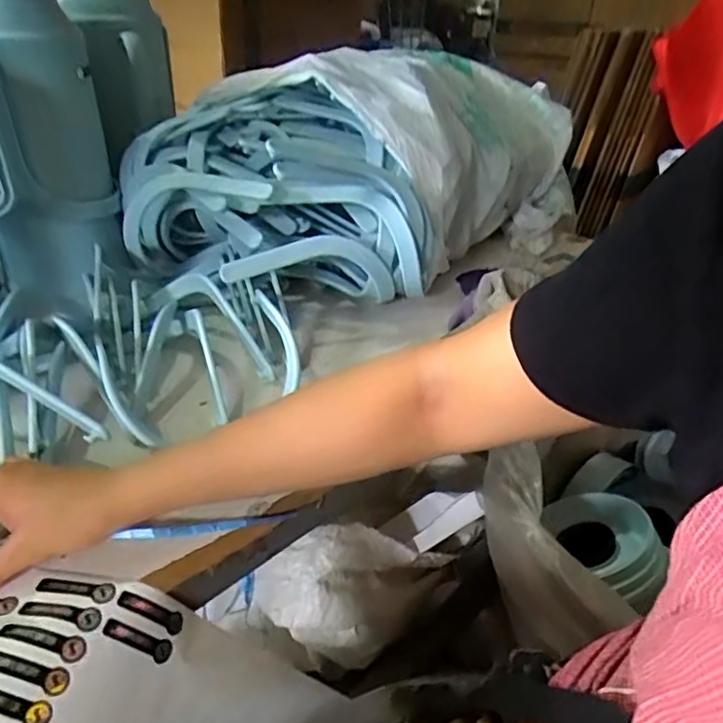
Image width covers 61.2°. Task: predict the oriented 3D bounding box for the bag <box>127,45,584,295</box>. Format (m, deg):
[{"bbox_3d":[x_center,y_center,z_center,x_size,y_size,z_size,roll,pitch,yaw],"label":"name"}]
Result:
[{"bbox_3d":[0.003,-0.262,0.846,0.356,0.260,0.594,28,41,36],"label":"bag"}]

